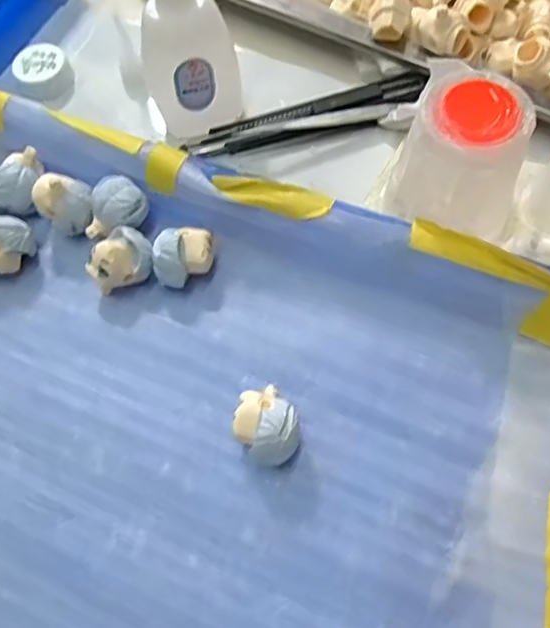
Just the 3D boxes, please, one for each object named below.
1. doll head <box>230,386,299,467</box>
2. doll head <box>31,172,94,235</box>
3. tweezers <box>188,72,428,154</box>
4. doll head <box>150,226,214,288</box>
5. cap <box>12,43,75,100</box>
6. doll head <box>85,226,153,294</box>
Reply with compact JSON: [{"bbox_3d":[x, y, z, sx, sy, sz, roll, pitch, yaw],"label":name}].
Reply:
[{"bbox_3d":[-0.002,0.042,0.219,0.023,0.023,0.028,-35,68,-11],"label":"doll head"},{"bbox_3d":[-0.093,-0.049,0.266,0.023,0.026,0.021,-1,66,3],"label":"doll head"},{"bbox_3d":[0.017,-0.097,0.295,0.123,0.005,0.021,-16,82,-2],"label":"tweezers"},{"bbox_3d":[-0.039,-0.025,0.253,0.028,0.021,0.020,-32,68,-10],"label":"doll head"},{"bbox_3d":[-0.124,-0.131,0.319,0.028,0.013,0.029,-1,66,3],"label":"cap"},{"bbox_3d":[-0.066,-0.022,0.254,0.027,0.021,0.020,-38,69,-13],"label":"doll head"}]

